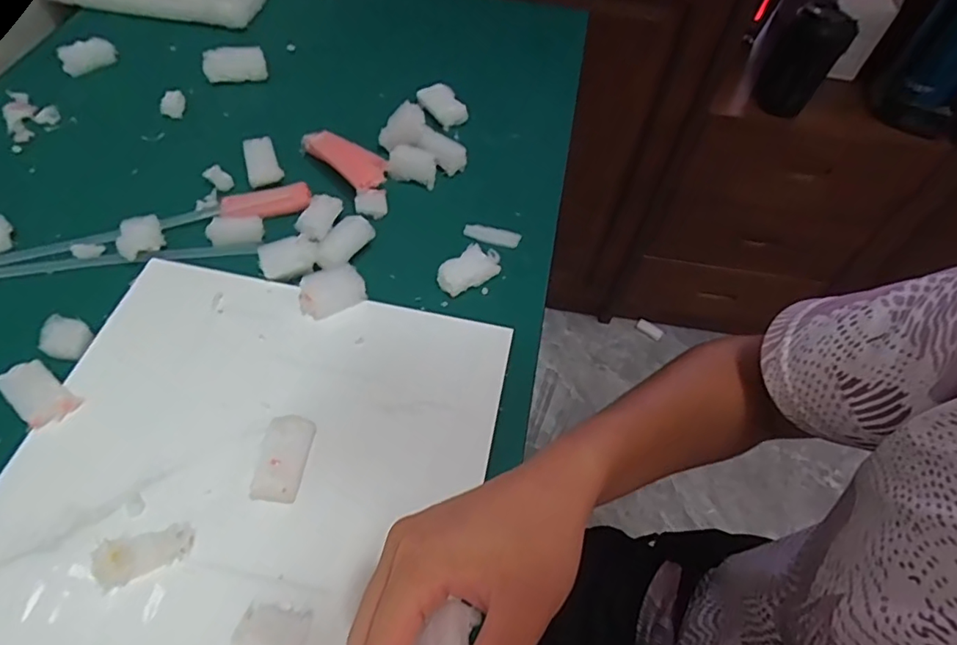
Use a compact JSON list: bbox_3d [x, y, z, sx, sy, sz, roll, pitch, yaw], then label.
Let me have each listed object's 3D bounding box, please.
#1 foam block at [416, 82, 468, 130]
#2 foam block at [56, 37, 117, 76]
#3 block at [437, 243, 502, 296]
[{"bbox_3d":[-0.037,-0.229,0.607,0.029,0.020,0.058,-32,64,-24],"label":"foam block"},{"bbox_3d":[-0.412,-0.282,0.609,0.053,0.024,0.021,-30,63,-23],"label":"foam block"},{"bbox_3d":[-0.008,-0.044,0.487,0.054,0.013,0.033,-38,66,-27],"label":"block"}]

